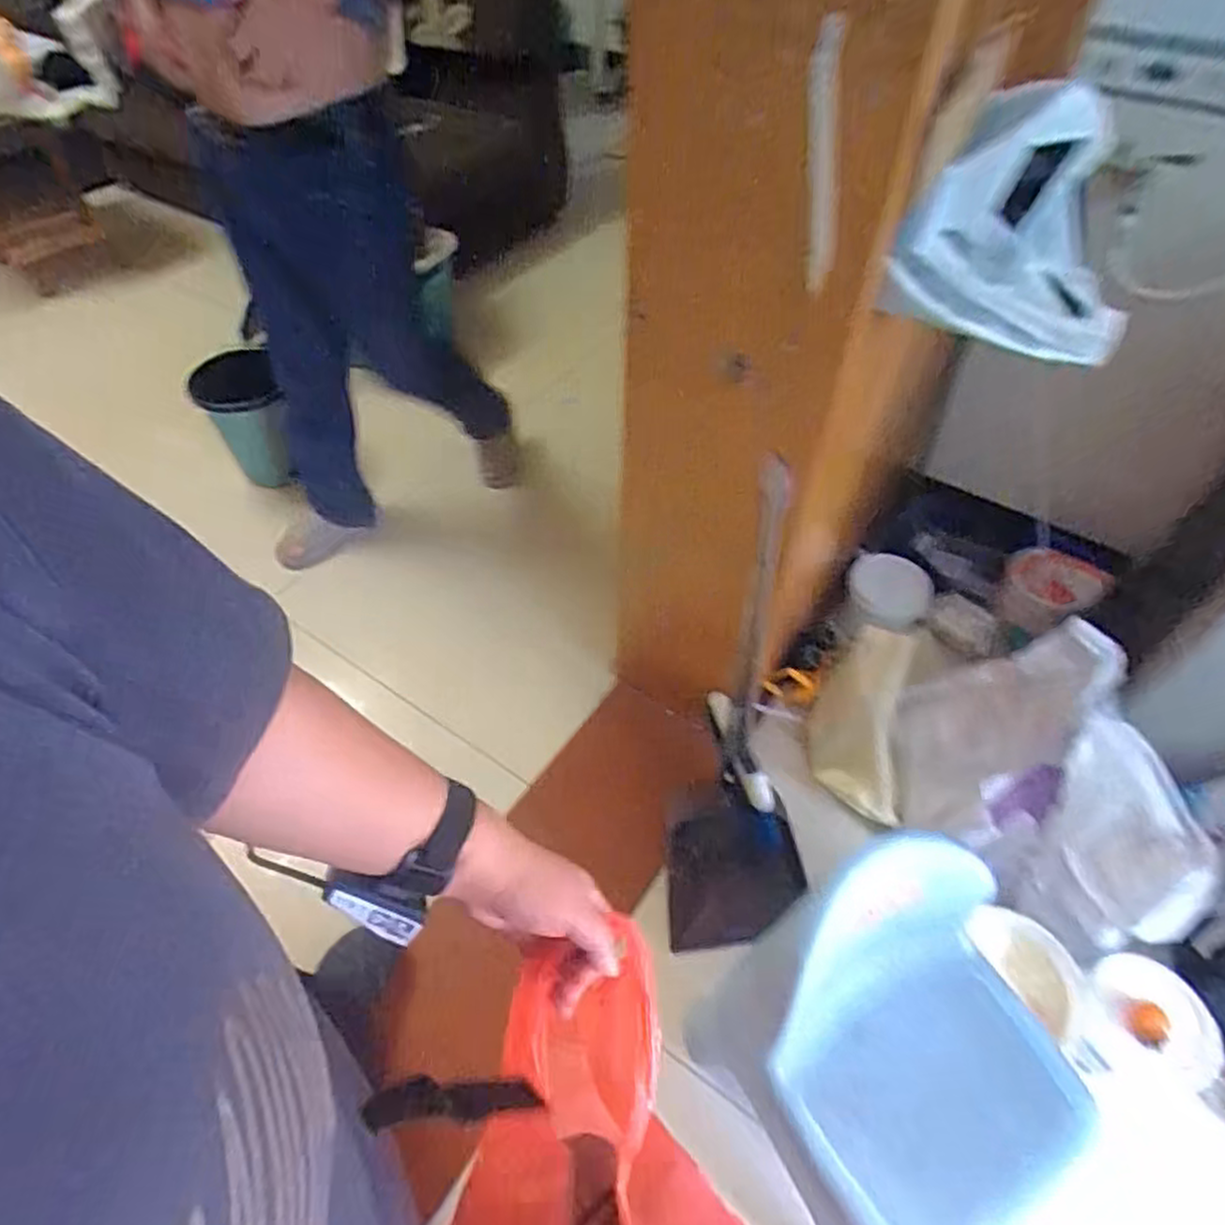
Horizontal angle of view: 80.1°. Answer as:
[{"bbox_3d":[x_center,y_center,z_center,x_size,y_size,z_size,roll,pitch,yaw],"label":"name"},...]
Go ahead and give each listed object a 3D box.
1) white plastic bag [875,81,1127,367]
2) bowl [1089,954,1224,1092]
[{"bbox_3d":[0.452,-0.432,0.786,0.236,0.191,0.216,22,54,16],"label":"white plastic bag"},{"bbox_3d":[0.772,0.581,1.039,0.155,0.068,0.171,-14,53,-12],"label":"bowl"}]

